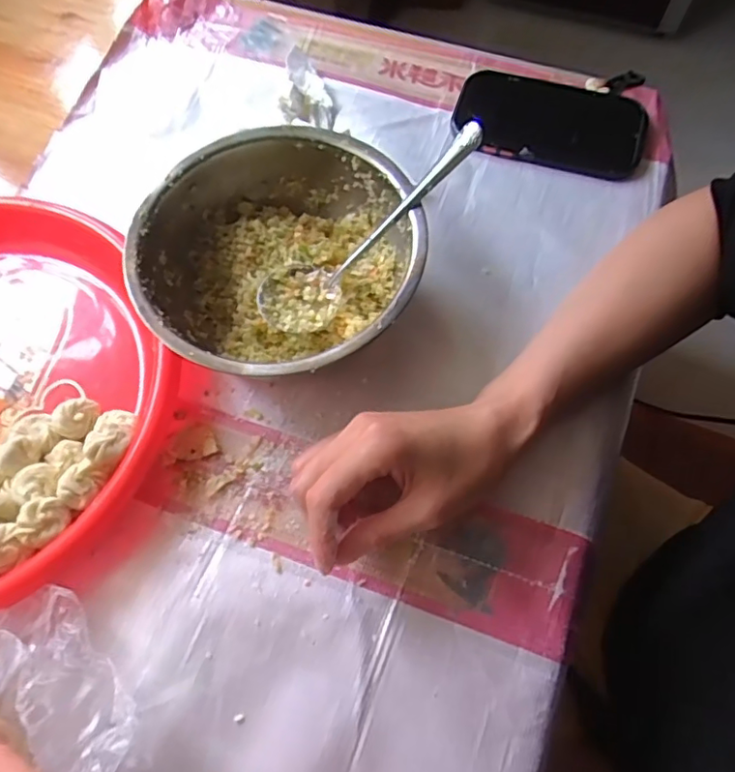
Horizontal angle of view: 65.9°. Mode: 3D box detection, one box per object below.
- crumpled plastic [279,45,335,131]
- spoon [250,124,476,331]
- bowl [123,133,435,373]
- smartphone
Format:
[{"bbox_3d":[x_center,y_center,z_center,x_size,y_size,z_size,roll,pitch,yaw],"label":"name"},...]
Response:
[{"bbox_3d":[-0.052,-0.255,0.481,0.041,0.026,0.077,-3,66,1],"label":"crumpled plastic"},{"bbox_3d":[0.002,-0.099,0.363,0.174,0.030,0.047,-40,68,18],"label":"spoon"},{"bbox_3d":[-0.055,-0.077,0.386,0.175,0.074,0.178,-1,66,2],"label":"bowl"},{"bbox_3d":[0.153,-0.221,0.475,0.153,0.010,0.090,15,68,9],"label":"smartphone"}]

